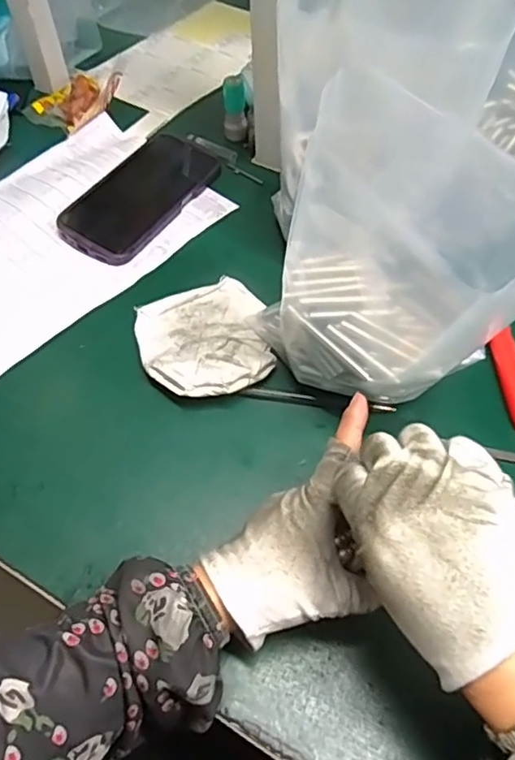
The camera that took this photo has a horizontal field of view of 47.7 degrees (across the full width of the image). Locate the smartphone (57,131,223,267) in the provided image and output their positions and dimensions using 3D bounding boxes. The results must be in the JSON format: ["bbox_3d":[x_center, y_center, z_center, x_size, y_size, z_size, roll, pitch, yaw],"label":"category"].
[{"bbox_3d":[-0.109,-0.174,0.548,0.079,0.018,0.166,24,61,18],"label":"smartphone"}]

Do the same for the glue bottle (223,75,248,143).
[{"bbox_3d":[-0.023,-0.275,0.597,0.023,0.061,0.018,-4,56,1],"label":"glue bottle"}]

